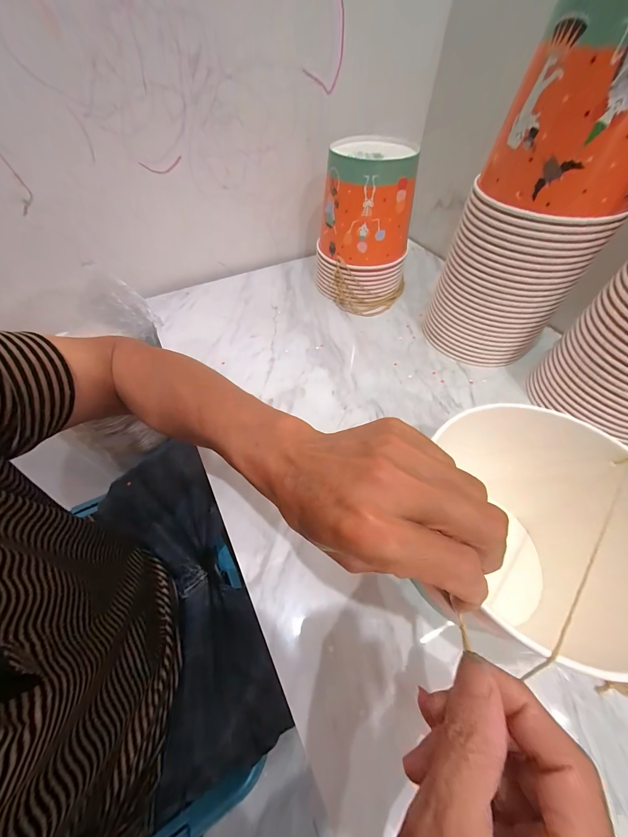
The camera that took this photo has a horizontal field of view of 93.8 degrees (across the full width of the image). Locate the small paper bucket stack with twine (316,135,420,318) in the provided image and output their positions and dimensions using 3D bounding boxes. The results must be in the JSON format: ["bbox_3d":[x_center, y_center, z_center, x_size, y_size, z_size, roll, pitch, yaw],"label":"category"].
[{"bbox_3d":[0.090,-0.315,0.490,0.148,0.203,0.147,34,61,22],"label":"small paper bucket stack with twine"}]

